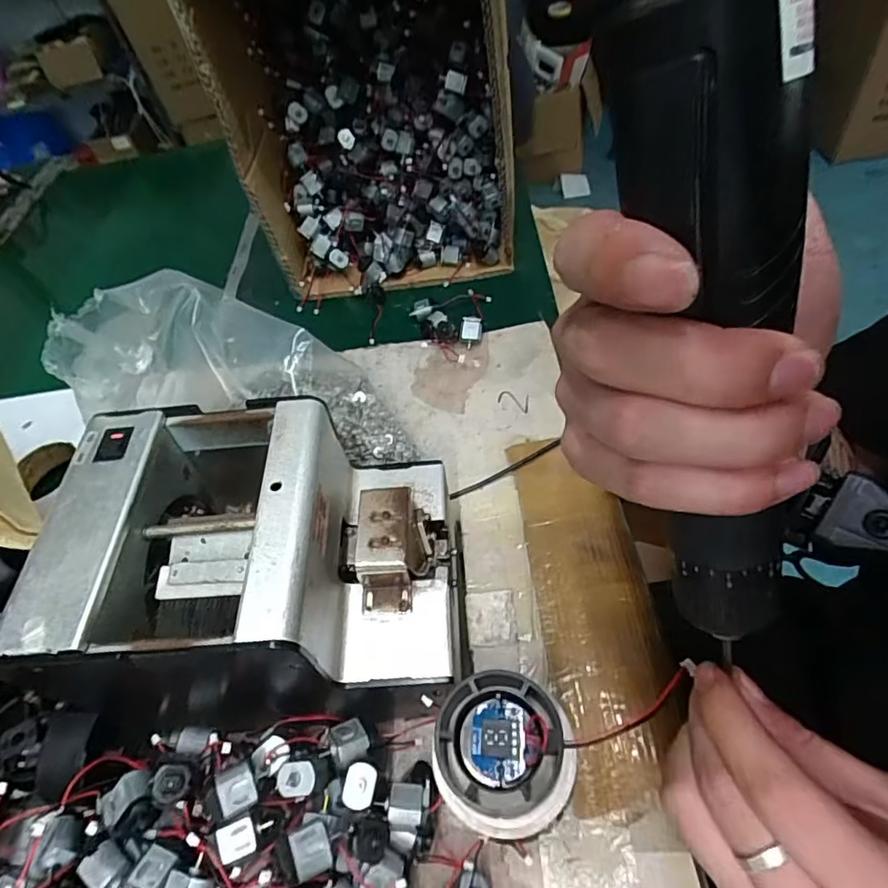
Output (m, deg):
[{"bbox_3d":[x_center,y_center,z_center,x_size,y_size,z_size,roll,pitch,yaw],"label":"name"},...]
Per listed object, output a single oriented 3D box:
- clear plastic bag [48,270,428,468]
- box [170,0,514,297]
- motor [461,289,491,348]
[{"bbox_3d":[-0.111,-0.051,0.347,0.226,0.057,0.112,14,41,-39],"label":"clear plastic bag"},{"bbox_3d":[-0.064,-0.323,0.516,0.236,0.278,0.212,-8,52,6],"label":"box"},{"bbox_3d":[0.030,-0.122,0.502,0.022,0.018,0.071,0,52,11],"label":"motor"}]

